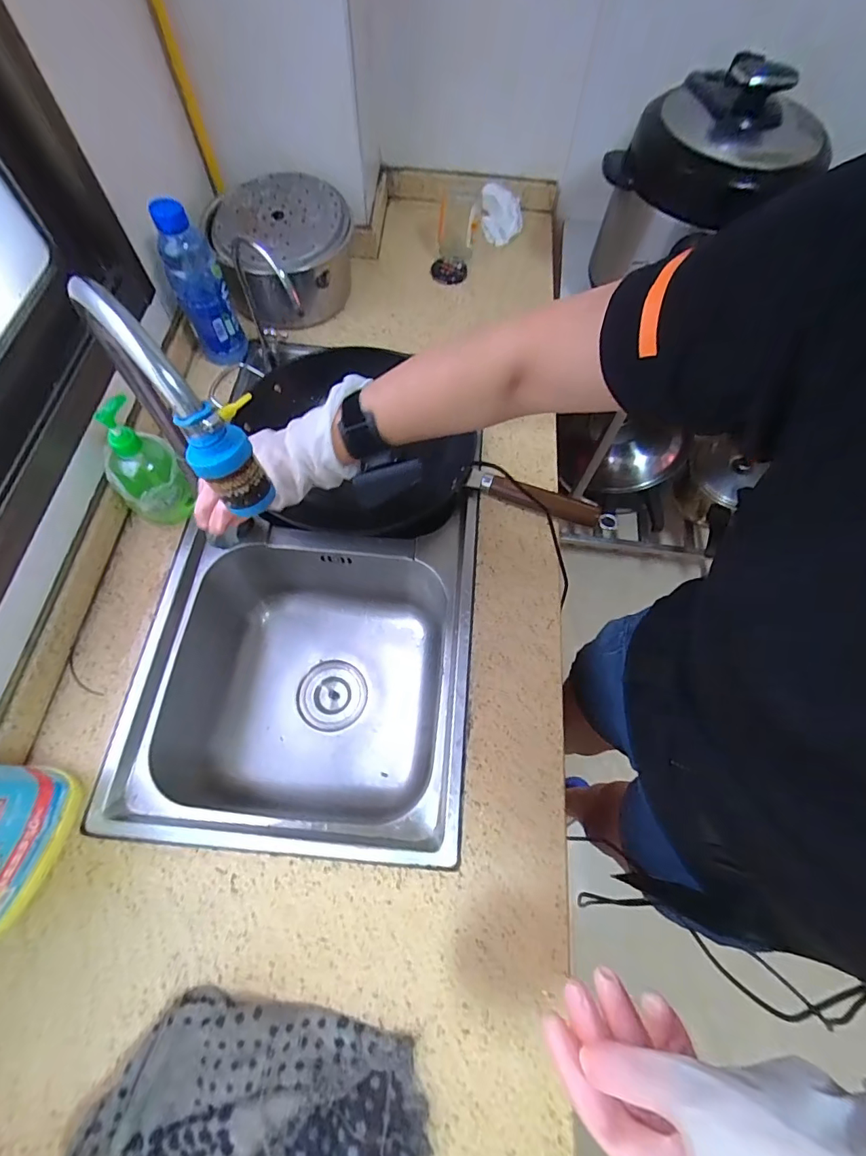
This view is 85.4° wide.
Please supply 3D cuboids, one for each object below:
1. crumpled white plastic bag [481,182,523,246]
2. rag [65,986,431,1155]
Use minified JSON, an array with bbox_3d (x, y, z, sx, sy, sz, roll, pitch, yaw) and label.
[{"bbox_3d":[0.136,-0.722,0.936,0.076,0.071,0.100,1,64,-1],"label":"crumpled white plastic bag"},{"bbox_3d":[-0.142,0.454,0.391,0.269,0.036,0.145,9,67,1],"label":"rag"}]

